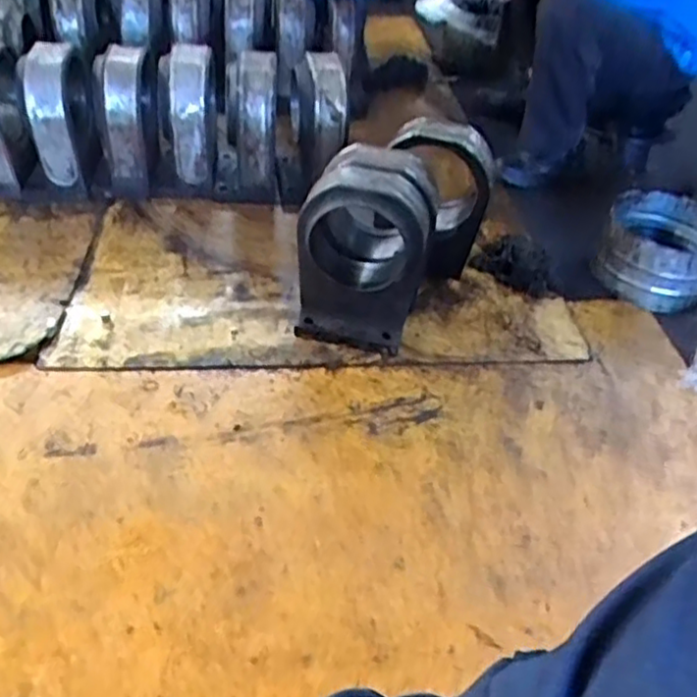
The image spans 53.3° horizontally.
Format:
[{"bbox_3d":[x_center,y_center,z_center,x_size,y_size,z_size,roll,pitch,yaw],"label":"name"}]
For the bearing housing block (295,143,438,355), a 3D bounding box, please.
[{"bbox_3d":[0.035,-0.194,1.330,0.224,0.325,0.224,9,43,5],"label":"bearing housing block"}]

